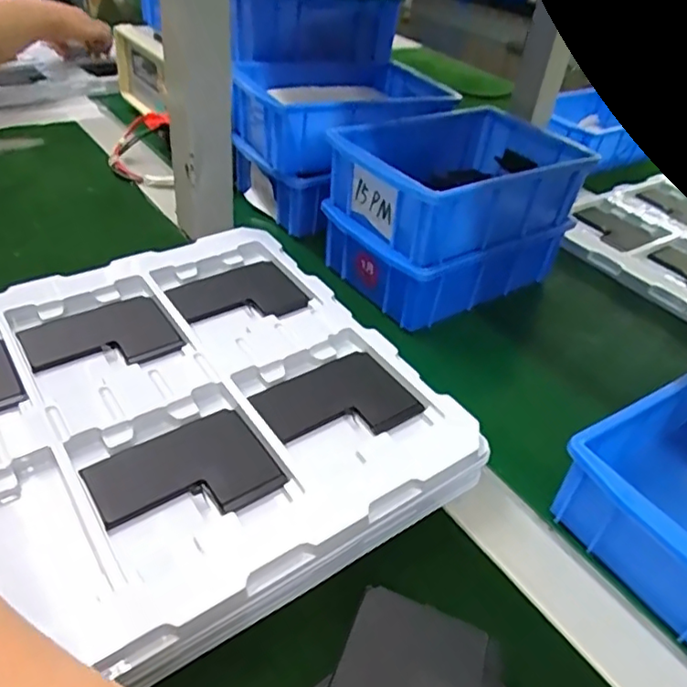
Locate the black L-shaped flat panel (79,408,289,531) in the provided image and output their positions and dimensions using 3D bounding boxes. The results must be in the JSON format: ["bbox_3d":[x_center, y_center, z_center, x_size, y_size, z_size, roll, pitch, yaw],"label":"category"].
[{"bbox_3d":[-0.085,0.070,0.317,0.090,0.004,0.066,-20,46,-29],"label":"black L-shaped flat panel"}]

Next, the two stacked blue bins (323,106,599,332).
[{"bbox_3d":[0.100,-0.122,0.530,0.215,0.119,0.136,-21,46,-30],"label":"two stacked blue bins"}]

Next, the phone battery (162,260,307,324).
[{"bbox_3d":[-0.079,-0.035,0.444,0.088,0.009,0.071,-18,45,-27],"label":"phone battery"}]

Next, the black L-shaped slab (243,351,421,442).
[{"bbox_3d":[-0.004,0.037,0.366,0.087,0.007,0.065,-20,46,-29],"label":"black L-shaped slab"}]

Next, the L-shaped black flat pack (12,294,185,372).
[{"bbox_3d":[-0.161,-0.003,0.394,0.090,0.006,0.066,-19,46,-28],"label":"L-shaped black flat pack"}]

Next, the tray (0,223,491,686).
[{"bbox_3d":[-0.120,0.042,0.354,0.316,0.038,0.280,-22,47,-31],"label":"tray"}]

